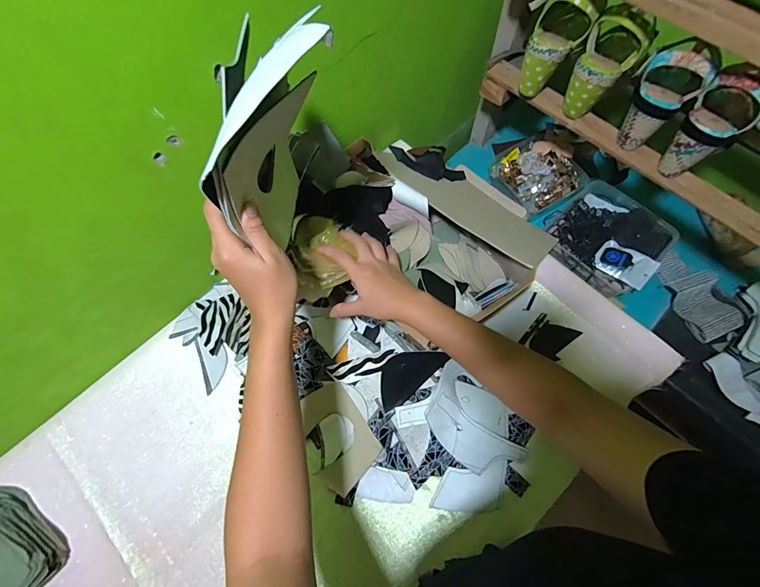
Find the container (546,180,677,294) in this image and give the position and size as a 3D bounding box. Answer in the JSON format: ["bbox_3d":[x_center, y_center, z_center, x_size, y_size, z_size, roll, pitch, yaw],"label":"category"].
[{"bbox_3d":[0.454,-0.112,0.754,0.202,0.066,0.200,-43,73,-15],"label":"container"}]

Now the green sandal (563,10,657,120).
[{"bbox_3d":[0.330,-0.332,0.554,0.079,0.134,0.078,28,71,12],"label":"green sandal"}]

